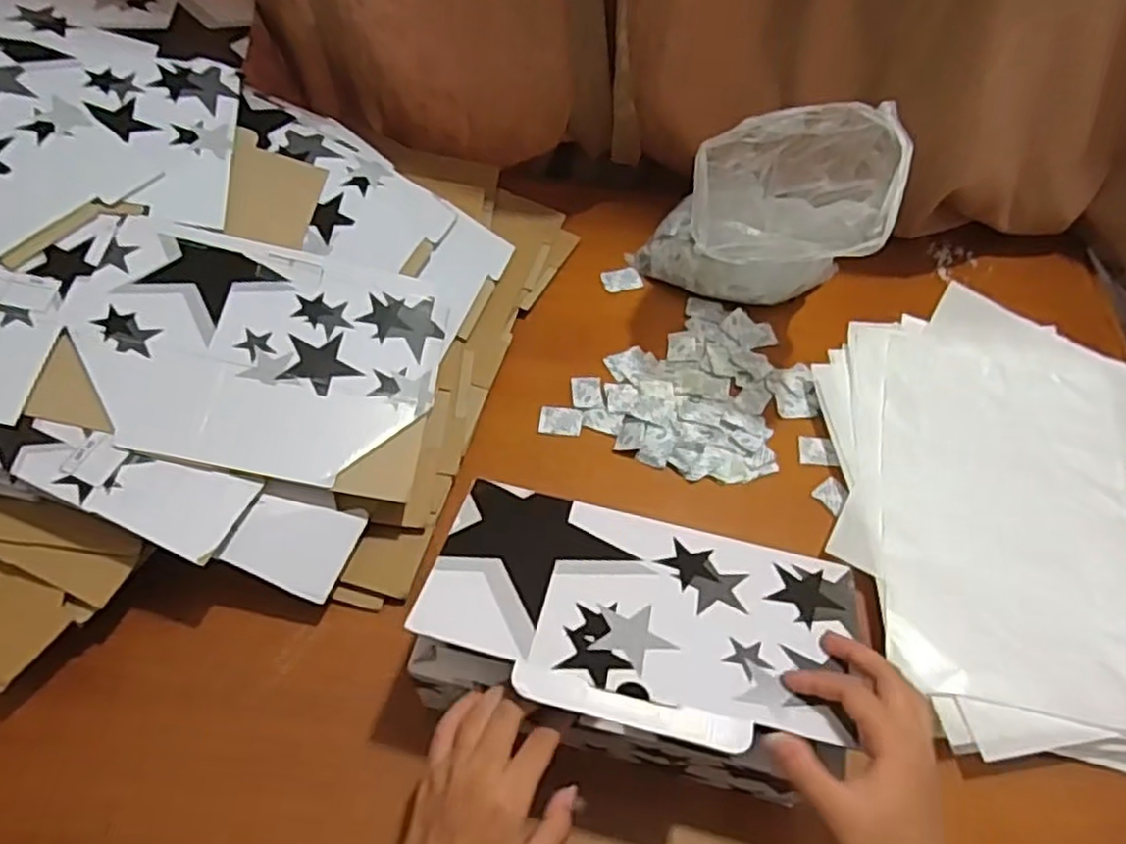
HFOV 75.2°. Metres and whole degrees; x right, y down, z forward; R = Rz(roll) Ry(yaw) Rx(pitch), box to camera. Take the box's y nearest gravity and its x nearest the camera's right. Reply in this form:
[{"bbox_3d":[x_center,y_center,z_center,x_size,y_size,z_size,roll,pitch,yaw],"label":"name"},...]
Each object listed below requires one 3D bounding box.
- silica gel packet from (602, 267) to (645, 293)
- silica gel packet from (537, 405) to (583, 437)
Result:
[{"bbox_3d":[0.064,-0.154,0.796,0.042,0.008,0.027,-13,59,-13],"label":"silica gel packet"},{"bbox_3d":[-0.002,-0.001,0.693,0.040,0.007,0.028,4,57,-2],"label":"silica gel packet"}]

